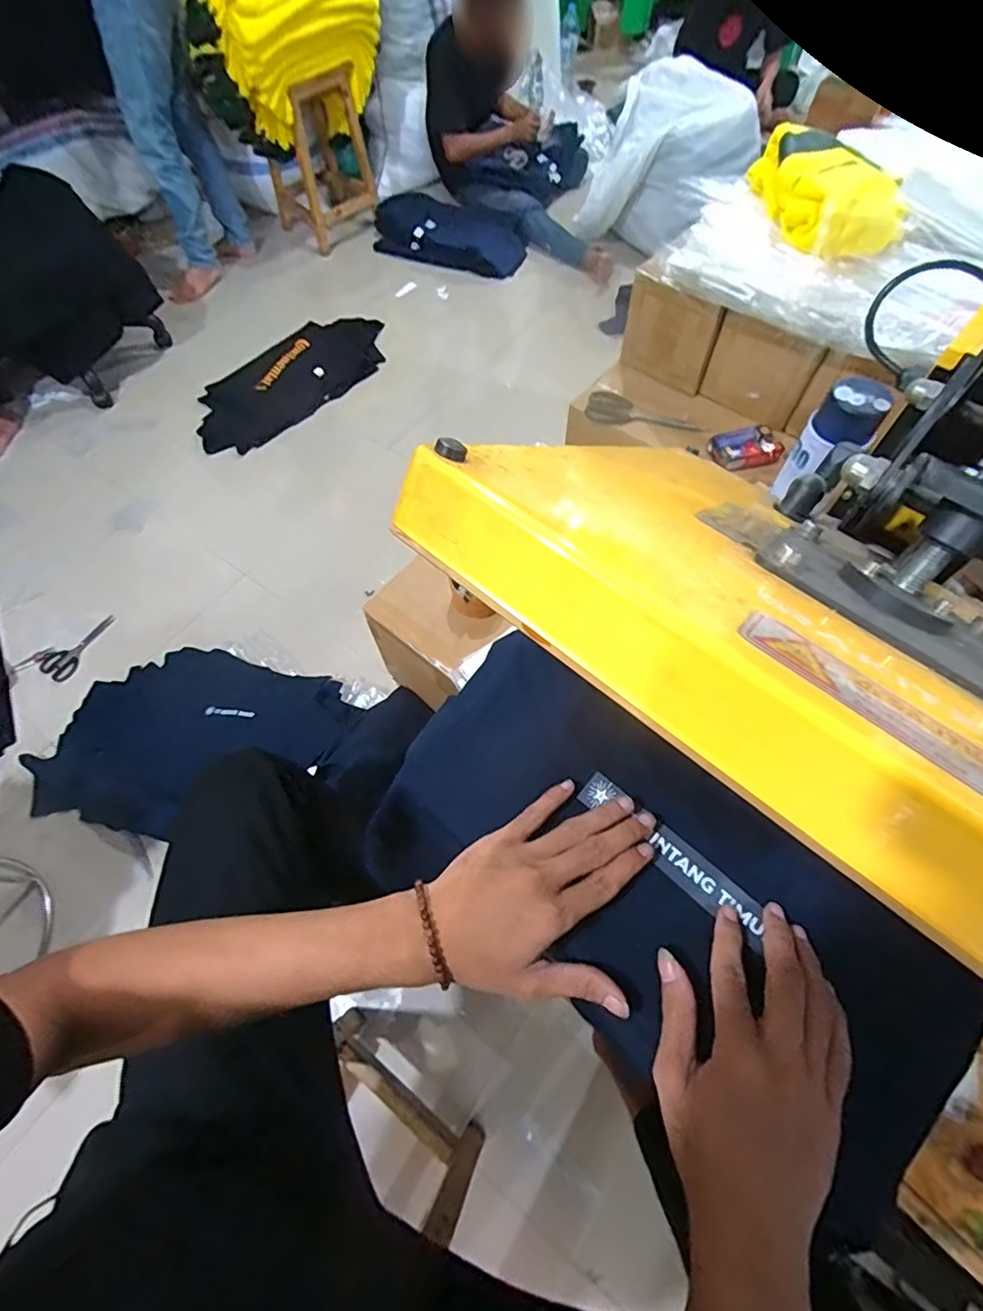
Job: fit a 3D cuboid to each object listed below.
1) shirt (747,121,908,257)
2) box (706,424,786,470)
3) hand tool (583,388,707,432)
[{"bbox_3d":[0.435,-0.616,0.719,0.130,0.060,0.224,-13,62,-5],"label":"shirt"},{"bbox_3d":[0.390,-0.316,0.826,0.099,0.027,0.064,-16,62,-7],"label":"box"},{"bbox_3d":[0.249,-0.391,0.893,0.184,0.015,0.087,20,65,2],"label":"hand tool"}]

